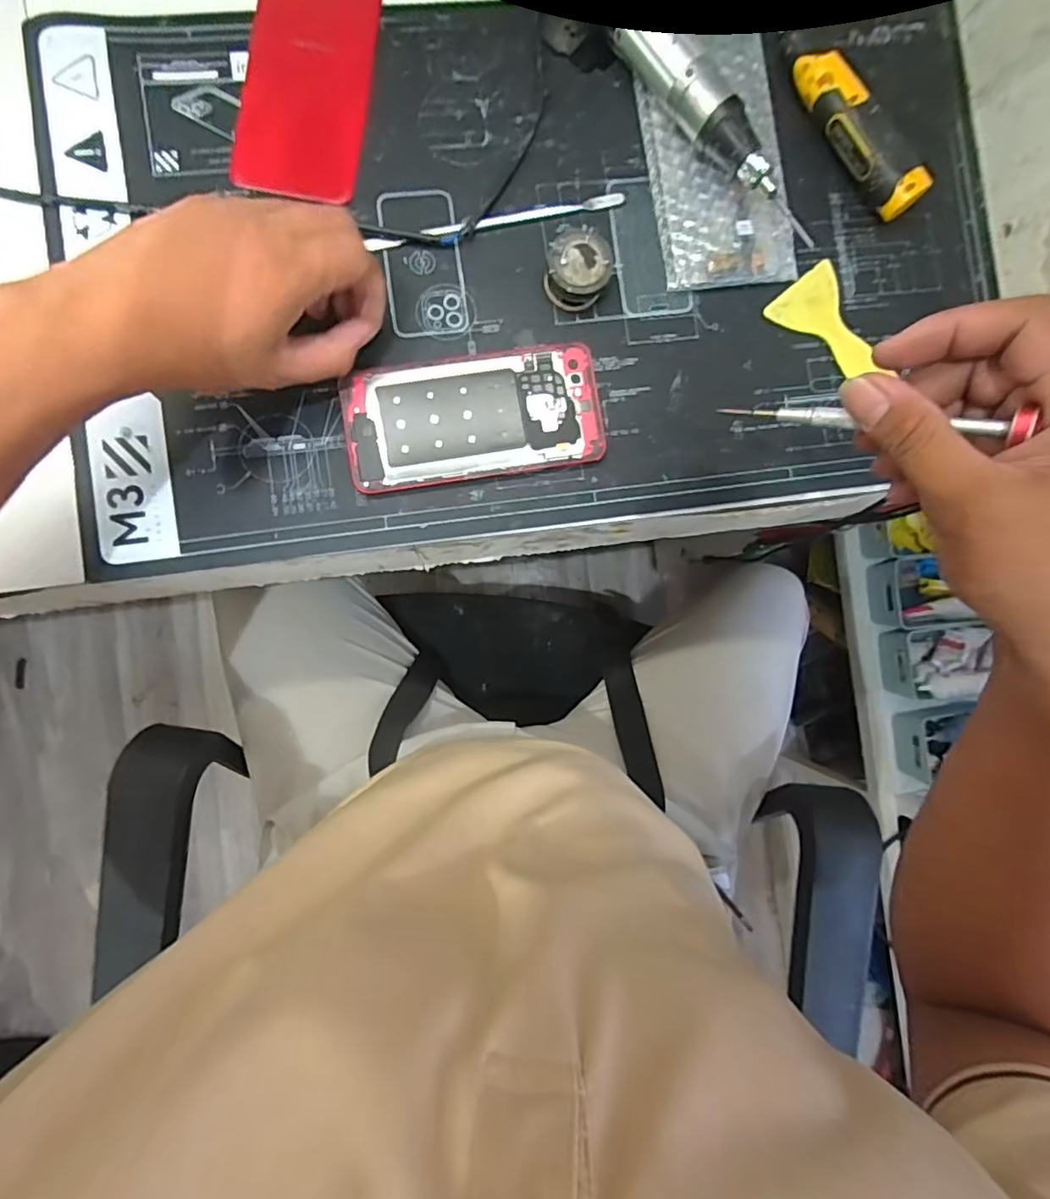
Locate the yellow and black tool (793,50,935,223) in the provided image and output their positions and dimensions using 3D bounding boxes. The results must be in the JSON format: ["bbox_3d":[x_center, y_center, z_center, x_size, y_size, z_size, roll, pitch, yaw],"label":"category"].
[{"bbox_3d":[0.209,-0.293,0.358,0.024,0.028,0.111,-38,92,-4],"label":"yellow and black tool"}]

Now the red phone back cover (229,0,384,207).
[{"bbox_3d":[-0.132,-0.318,0.346,0.073,0.007,0.144,8,88,-4],"label":"red phone back cover"}]

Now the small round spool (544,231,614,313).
[{"bbox_3d":[0.032,-0.199,0.343,0.037,0.024,0.034,0,89,-4],"label":"small round spool"}]

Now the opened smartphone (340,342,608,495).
[{"bbox_3d":[-0.030,-0.111,0.344,0.151,0.010,0.073,-10,90,-4],"label":"opened smartphone"}]

